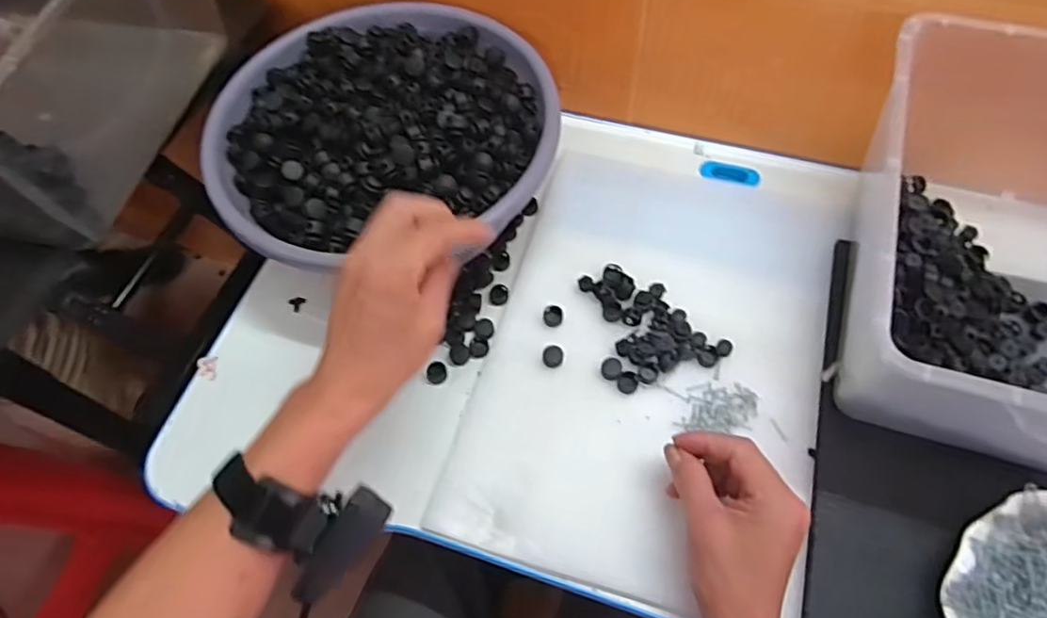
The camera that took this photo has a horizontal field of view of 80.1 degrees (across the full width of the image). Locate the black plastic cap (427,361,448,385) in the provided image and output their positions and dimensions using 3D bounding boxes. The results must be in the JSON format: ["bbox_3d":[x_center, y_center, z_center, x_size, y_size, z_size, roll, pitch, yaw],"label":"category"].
[{"bbox_3d":[-0.072,0.053,0.520,0.016,0.004,0.019,13,63,10],"label":"black plastic cap"}]

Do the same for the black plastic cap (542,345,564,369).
[{"bbox_3d":[0.024,0.039,0.512,0.017,0.010,0.018,-1,62,3],"label":"black plastic cap"}]

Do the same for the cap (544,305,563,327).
[{"bbox_3d":[0.025,0.006,0.530,0.016,0.011,0.017,-1,62,3],"label":"cap"}]

